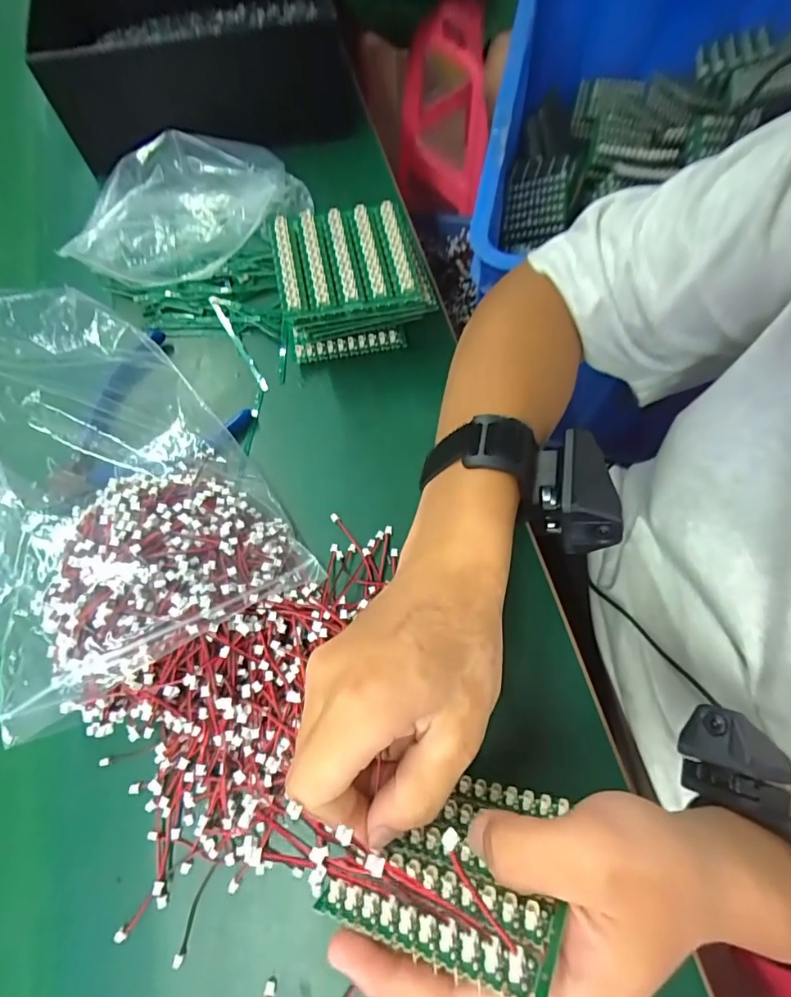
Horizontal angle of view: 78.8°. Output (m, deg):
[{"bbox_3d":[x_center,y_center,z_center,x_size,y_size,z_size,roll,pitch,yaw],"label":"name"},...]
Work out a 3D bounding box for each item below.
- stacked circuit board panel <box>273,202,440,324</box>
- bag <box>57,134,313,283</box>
[{"bbox_3d":[-0.027,-0.152,0.337,0.100,0.056,0.086,-12,70,-2],"label":"stacked circuit board panel"},{"bbox_3d":[-0.150,-0.218,0.359,0.172,0.061,0.082,-21,71,-6],"label":"bag"}]

